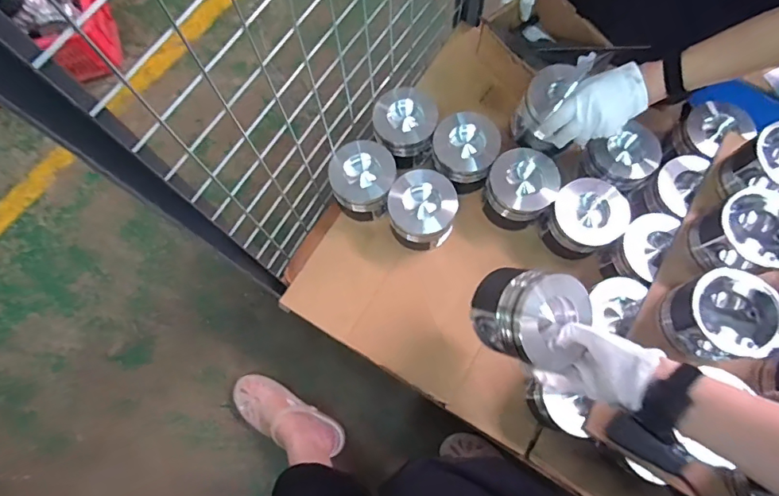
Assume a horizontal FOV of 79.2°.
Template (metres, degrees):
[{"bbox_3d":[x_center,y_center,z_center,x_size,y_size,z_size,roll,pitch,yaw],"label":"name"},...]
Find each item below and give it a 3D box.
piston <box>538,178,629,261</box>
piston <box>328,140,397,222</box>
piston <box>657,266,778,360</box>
[{"bbox_3d":[0.322,-0.048,0.783,0.111,0.089,0.109,0,72,1],"label":"piston"},{"bbox_3d":[-0.045,-0.123,0.831,0.110,0.078,0.127,17,74,7],"label":"piston"},{"bbox_3d":[0.447,0.092,0.638,0.117,0.076,0.111,0,74,0],"label":"piston"}]

